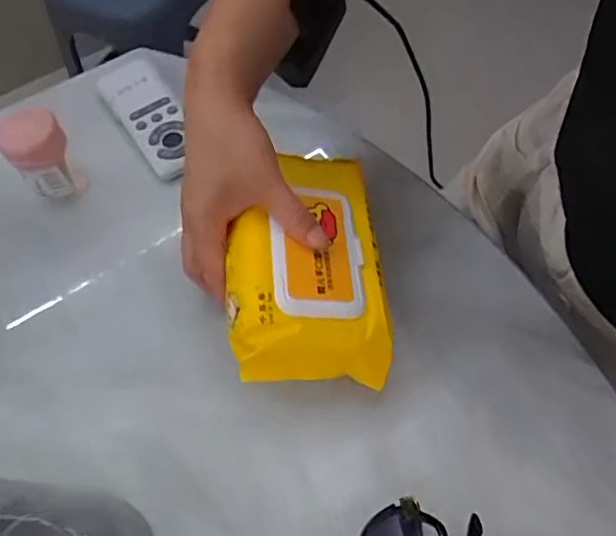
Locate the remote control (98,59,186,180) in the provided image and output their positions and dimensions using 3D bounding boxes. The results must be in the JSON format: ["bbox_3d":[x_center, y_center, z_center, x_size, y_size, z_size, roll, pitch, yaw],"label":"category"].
[{"bbox_3d":[-0.145,-0.142,0.535,0.052,0.017,0.138,-31,64,-14],"label":"remote control"}]

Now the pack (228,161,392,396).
[{"bbox_3d":[-0.004,-0.004,0.407,0.103,0.060,0.166,7,65,-18],"label":"pack"}]

